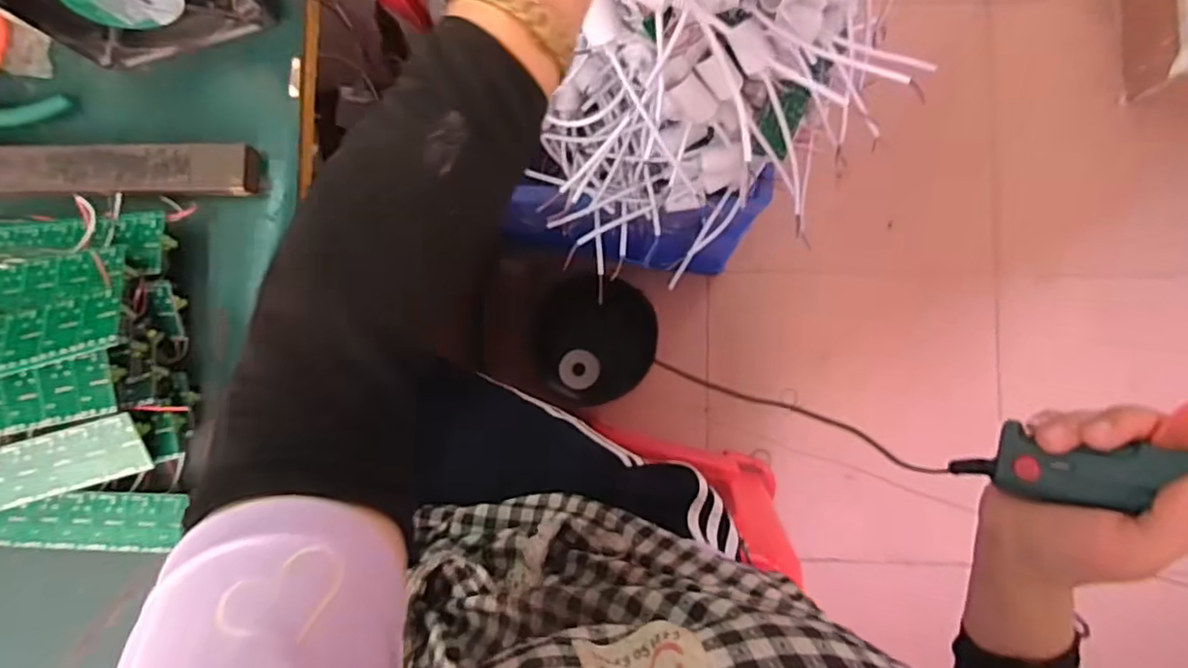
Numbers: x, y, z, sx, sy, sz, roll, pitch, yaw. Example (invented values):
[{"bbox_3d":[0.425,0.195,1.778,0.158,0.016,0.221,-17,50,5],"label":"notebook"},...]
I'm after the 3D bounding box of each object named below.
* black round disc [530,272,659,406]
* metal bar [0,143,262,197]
[{"bbox_3d":[0.002,0.013,1.075,0.198,0.043,0.213,4,103,17],"label":"black round disc"},{"bbox_3d":[-0.317,-0.102,0.405,0.210,0.019,0.032,0,84,4],"label":"metal bar"}]

